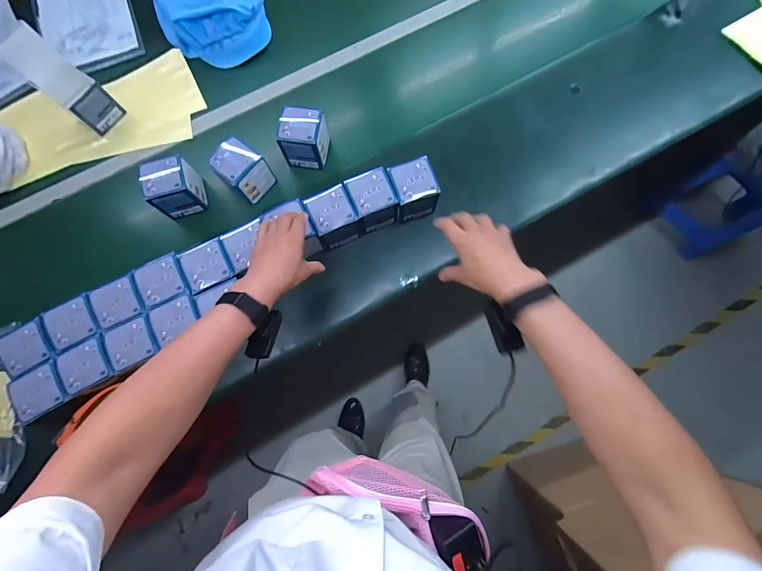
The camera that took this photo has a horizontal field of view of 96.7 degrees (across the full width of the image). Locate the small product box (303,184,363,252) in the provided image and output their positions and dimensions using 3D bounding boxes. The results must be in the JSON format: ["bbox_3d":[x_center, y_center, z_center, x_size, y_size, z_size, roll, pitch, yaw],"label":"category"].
[{"bbox_3d":[-0.091,-0.129,0.664,0.083,0.084,0.095,-22,78,-5],"label":"small product box"}]

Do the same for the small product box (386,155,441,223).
[{"bbox_3d":[0.066,-0.185,0.676,0.088,0.093,0.089,-17,73,-3],"label":"small product box"}]

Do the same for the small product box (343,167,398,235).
[{"bbox_3d":[-0.016,-0.165,0.665,0.084,0.080,0.094,-22,78,-5],"label":"small product box"}]

